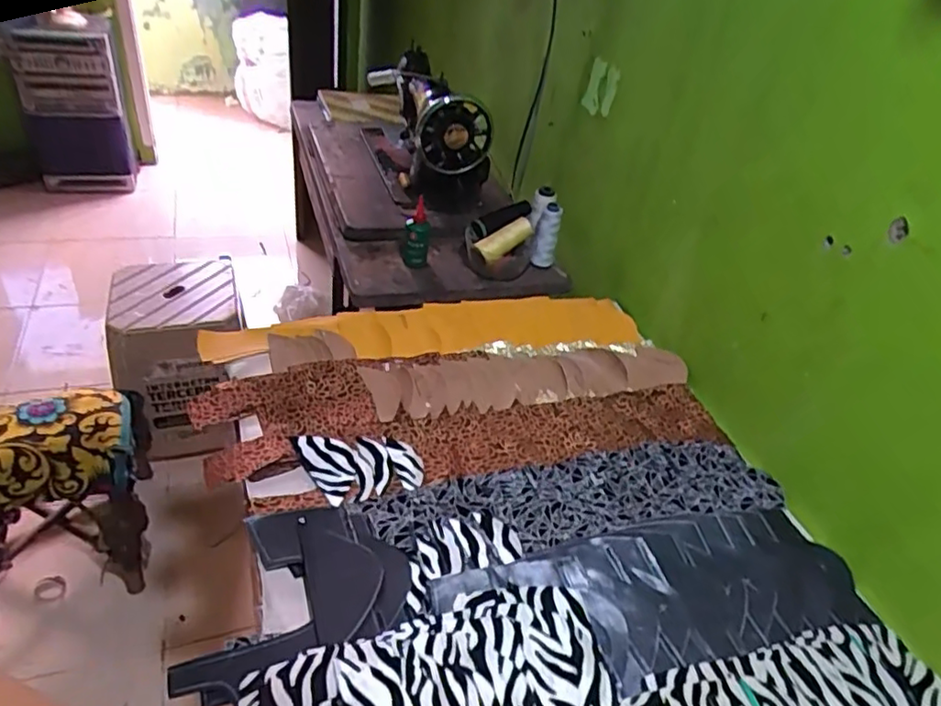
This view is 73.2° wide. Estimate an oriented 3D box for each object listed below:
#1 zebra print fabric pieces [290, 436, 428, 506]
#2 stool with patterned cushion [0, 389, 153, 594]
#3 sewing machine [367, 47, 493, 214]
[{"bbox_3d":[-0.127,0.129,0.711,0.143,0.010,0.093,2,39,-7],"label":"zebra print fabric pieces"},{"bbox_3d":[-0.841,0.286,1.277,0.383,0.374,0.315,-14,45,-27],"label":"stool with patterned cushion"},{"bbox_3d":[-0.089,-0.444,1.259,0.155,0.210,0.405,-8,42,-21],"label":"sewing machine"}]

